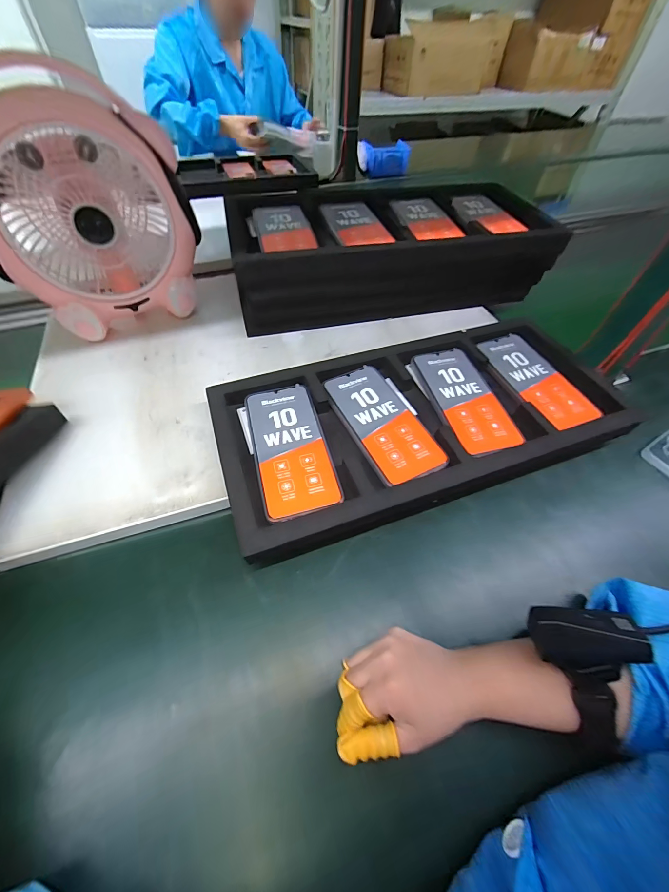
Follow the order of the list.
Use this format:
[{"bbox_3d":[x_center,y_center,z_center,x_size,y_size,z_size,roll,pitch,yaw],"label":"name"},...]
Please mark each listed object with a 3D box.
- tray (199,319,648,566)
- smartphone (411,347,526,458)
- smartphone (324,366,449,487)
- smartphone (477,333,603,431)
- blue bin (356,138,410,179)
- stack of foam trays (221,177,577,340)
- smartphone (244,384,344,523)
[{"bbox_3d":[0.106,-0.034,0.420,0.474,0.043,0.235,-15,55,-12],"label":"tray"},{"bbox_3d":[0.163,-0.062,0.427,0.077,0.011,0.170,-10,54,-9],"label":"smartphone"},{"bbox_3d":[0.055,-0.033,0.403,0.077,0.006,0.168,-21,56,-16],"label":"smartphone"},{"bbox_3d":[0.264,-0.090,0.448,0.072,0.014,0.176,-16,55,-6],"label":"smartphone"},{"bbox_3d":[0.150,-0.886,1.055,0.158,0.066,0.077,4,58,1],"label":"blue bin"},{"bbox_3d":[0.088,-0.306,0.551,0.479,0.118,0.218,-9,53,-8],"label":"stack of foam trays"},{"bbox_3d":[-0.051,-0.002,0.378,0.078,0.005,0.169,-13,54,-11],"label":"smartphone"}]

